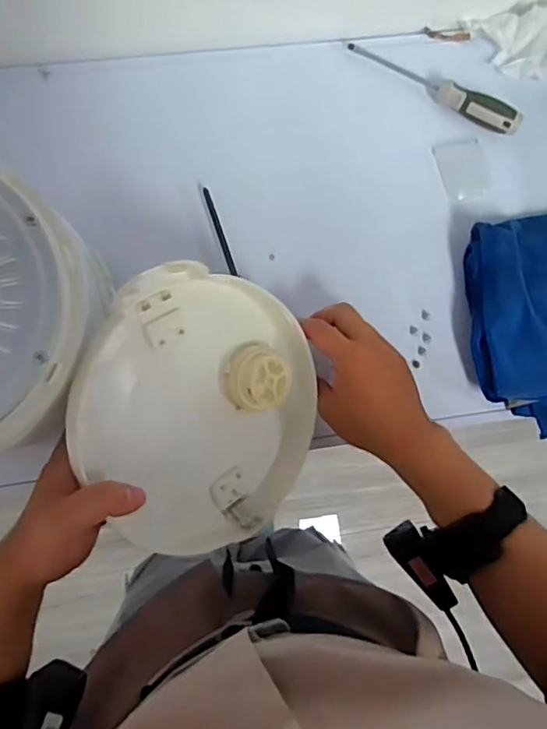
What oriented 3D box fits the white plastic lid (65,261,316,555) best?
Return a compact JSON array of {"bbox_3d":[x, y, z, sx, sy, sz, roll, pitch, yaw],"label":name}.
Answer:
[{"bbox_3d":[-0.052,0.037,0.441,0.199,0.044,0.200,-1,93,-31],"label":"white plastic lid"}]

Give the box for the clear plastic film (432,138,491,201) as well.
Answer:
[{"bbox_3d":[0.192,-0.198,0.593,0.047,0.007,0.060,-17,94,1],"label":"clear plastic film"}]

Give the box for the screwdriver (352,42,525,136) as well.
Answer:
[{"bbox_3d":[0.161,-0.277,0.580,0.183,0.028,0.024,23,84,-3],"label":"screwdriver"}]

